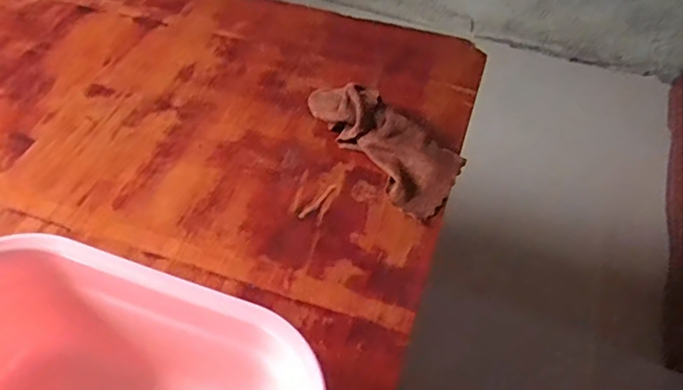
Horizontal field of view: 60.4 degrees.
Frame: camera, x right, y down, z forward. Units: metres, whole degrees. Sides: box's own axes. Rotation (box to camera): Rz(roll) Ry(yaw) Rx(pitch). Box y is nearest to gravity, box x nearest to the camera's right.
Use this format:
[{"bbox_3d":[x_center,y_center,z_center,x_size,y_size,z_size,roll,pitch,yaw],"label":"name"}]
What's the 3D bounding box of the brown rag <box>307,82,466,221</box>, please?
[{"bbox_3d":[0.038,-0.062,0.643,0.196,0.044,0.092,33,55,25],"label":"brown rag"}]

